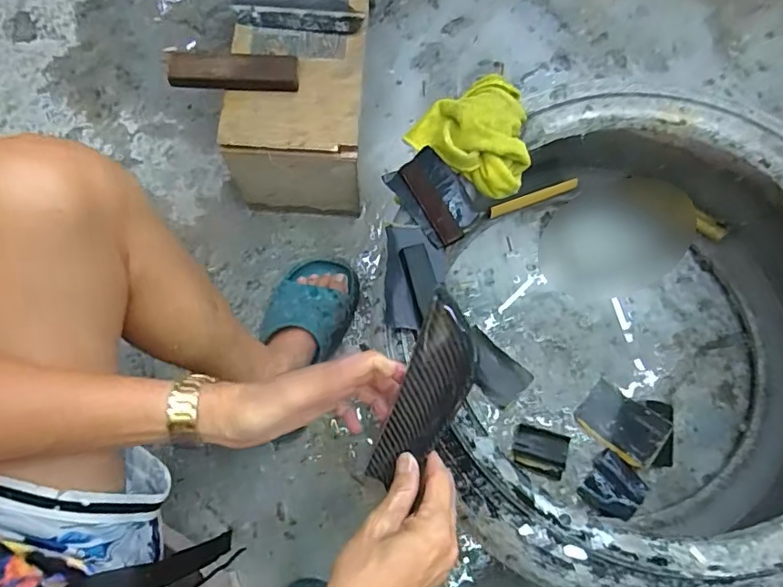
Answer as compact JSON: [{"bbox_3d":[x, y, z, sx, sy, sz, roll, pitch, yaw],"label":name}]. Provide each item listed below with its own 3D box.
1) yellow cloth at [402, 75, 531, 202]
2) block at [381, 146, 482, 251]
[{"bbox_3d":[0.110,-0.188,0.599,0.137,0.060,0.121,43,78,12],"label":"yellow cloth"},{"bbox_3d":[0.049,-0.107,0.597,0.069,0.031,0.117,-30,75,-8],"label":"block"}]

